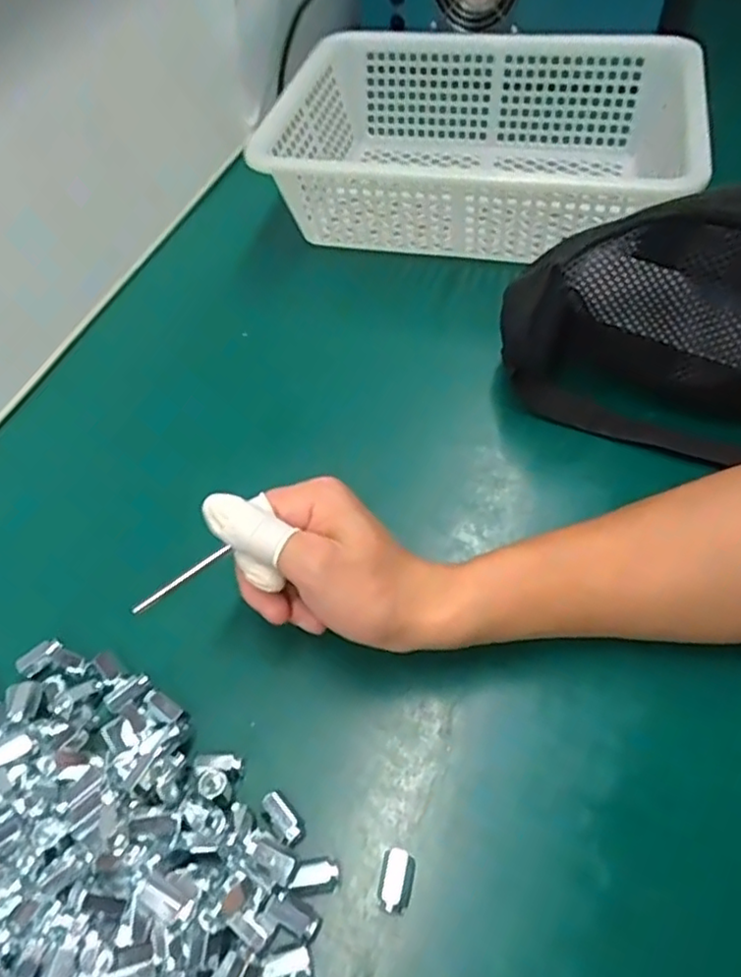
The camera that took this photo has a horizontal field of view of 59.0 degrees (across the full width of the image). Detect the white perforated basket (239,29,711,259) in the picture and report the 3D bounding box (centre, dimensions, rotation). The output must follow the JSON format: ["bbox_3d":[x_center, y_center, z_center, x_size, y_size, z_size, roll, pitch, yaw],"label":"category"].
[{"bbox_3d":[0.083,-0.270,0.531,0.298,0.101,0.217,12,55,12],"label":"white perforated basket"}]

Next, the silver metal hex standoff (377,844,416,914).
[{"bbox_3d":[0.011,0.162,0.270,0.013,0.013,0.022,10,55,11],"label":"silver metal hex standoff"}]

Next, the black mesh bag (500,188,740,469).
[{"bbox_3d":[0.203,-0.076,0.362,0.255,0.124,0.078,10,55,11],"label":"black mesh bag"}]

